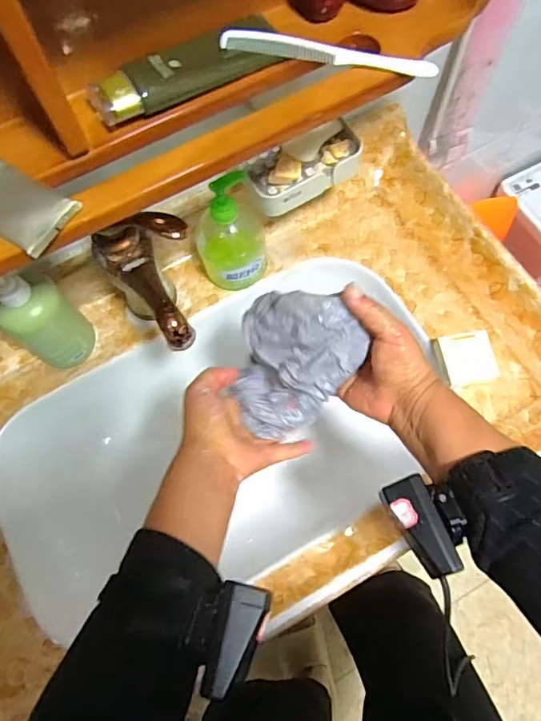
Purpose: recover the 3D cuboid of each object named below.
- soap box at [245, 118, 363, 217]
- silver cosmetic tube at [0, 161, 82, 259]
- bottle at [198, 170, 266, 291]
[{"bbox_3d":[0.040,-0.226,0.574,0.137,0.035,0.073,-23,70,-6],"label":"soap box"},{"bbox_3d":[-0.213,-0.132,0.373,0.129,0.029,0.052,31,74,13],"label":"silver cosmetic tube"},{"bbox_3d":[-0.049,-0.149,0.597,0.084,0.156,0.070,-12,70,-2],"label":"bottle"}]

